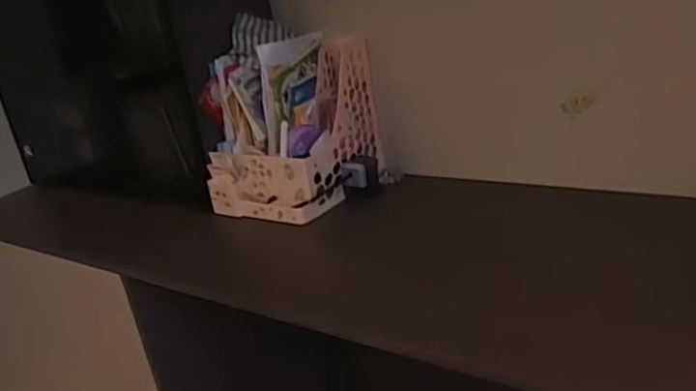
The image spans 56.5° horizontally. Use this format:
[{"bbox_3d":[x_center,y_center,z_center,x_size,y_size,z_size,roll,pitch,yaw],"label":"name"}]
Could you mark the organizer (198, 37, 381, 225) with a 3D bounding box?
[{"bbox_3d":[-0.114,-0.154,1.341,0.239,0.306,0.297,9,26,37],"label":"organizer"}]

